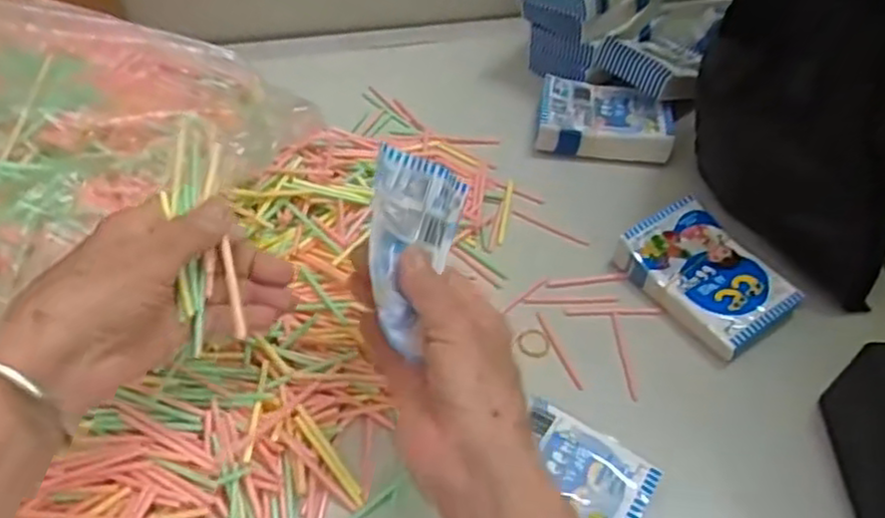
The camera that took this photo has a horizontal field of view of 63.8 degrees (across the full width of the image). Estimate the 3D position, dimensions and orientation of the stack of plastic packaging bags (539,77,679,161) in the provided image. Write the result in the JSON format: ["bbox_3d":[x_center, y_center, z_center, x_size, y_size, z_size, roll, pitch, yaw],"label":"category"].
[{"bbox_3d":[0.134,-0.114,0.587,0.105,0.029,0.072,9,52,7],"label":"stack of plastic packaging bags"}]

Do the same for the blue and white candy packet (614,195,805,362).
[{"bbox_3d":[0.178,0.013,0.483,0.072,0.032,0.104,-29,57,-21],"label":"blue and white candy packet"}]

